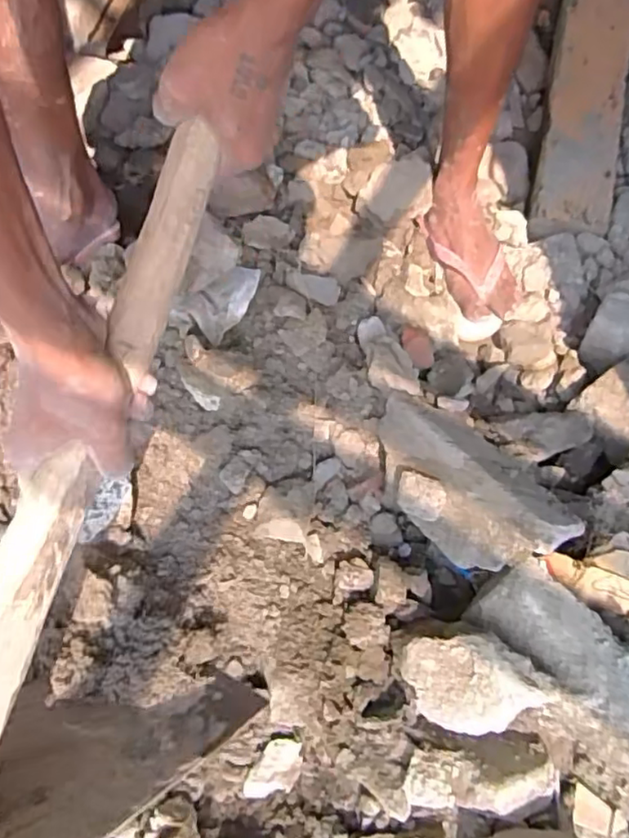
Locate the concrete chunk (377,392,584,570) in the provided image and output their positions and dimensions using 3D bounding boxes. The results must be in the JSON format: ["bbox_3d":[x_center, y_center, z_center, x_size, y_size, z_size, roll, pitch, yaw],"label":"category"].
[{"bbox_3d":[0.142,0.081,0.651,0.223,0.068,0.134,50,122,33],"label":"concrete chunk"}]

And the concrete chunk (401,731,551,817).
[{"bbox_3d":[0.152,0.325,0.568,0.136,0.046,0.066,2,76,1],"label":"concrete chunk"}]

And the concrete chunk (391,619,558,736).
[{"bbox_3d":[0.143,0.237,0.576,0.136,0.078,0.086,13,76,3],"label":"concrete chunk"}]

